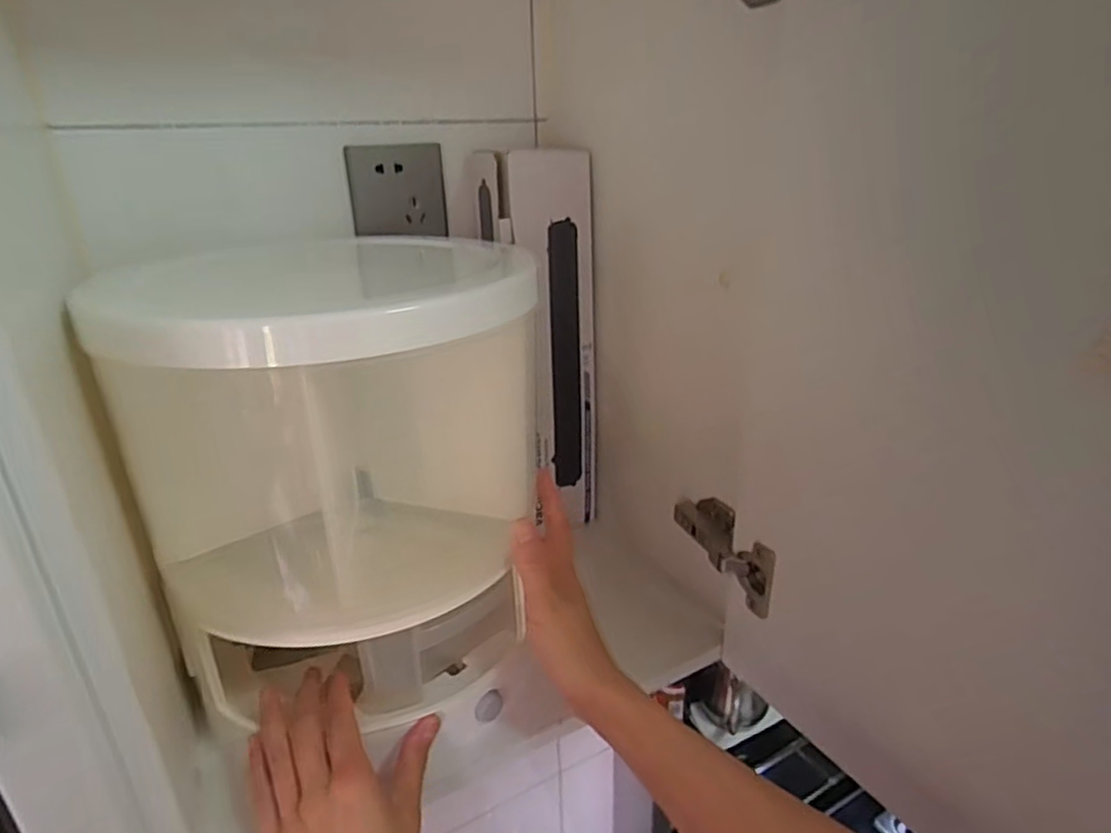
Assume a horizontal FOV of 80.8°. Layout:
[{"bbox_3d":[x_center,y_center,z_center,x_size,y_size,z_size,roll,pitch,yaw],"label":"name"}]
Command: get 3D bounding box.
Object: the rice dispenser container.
[{"bbox_3d":[-0.161,0.024,0.522,0.261,0.283,0.289,-8,24,-14],"label":"rice dispenser container"}]

